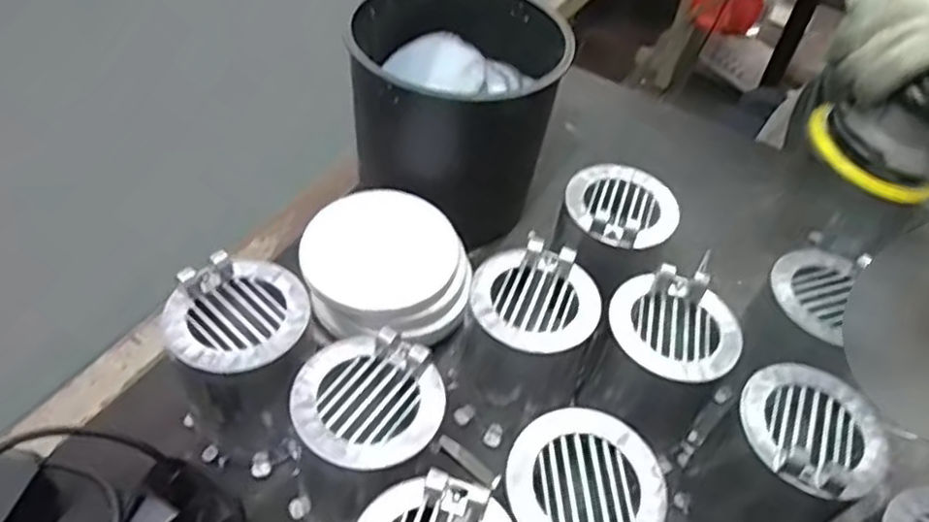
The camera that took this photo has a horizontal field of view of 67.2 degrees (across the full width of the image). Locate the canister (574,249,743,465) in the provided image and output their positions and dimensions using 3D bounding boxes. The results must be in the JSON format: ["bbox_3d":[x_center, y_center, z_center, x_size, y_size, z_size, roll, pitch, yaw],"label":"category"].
[{"bbox_3d":[0.135,0.078,0.500,0.085,0.120,0.088,29,51,18],"label":"canister"}]

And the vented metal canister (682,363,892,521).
[{"bbox_3d":[0.205,0.131,0.453,0.082,0.109,0.084,4,47,-4],"label":"vented metal canister"}]

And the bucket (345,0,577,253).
[{"bbox_3d":[-0.017,-0.136,0.617,0.154,0.147,0.165,4,47,-4],"label":"bucket"}]

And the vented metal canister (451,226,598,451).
[{"bbox_3d":[0.039,0.062,0.499,0.091,0.118,0.088,13,47,4],"label":"vented metal canister"}]

